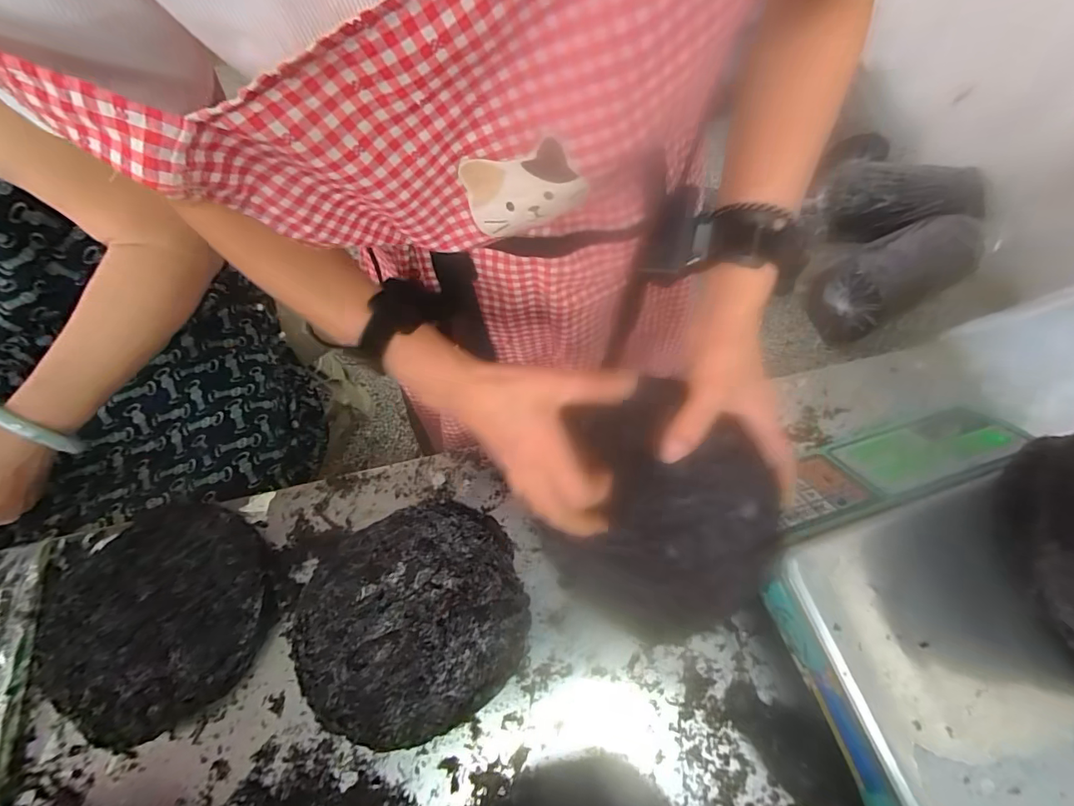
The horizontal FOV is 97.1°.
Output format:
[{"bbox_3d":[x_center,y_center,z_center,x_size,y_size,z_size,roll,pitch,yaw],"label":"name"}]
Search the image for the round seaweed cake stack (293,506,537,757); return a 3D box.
[{"bbox_3d":[-0.119,0.207,0.462,0.207,0.036,0.194,0,65,0],"label":"round seaweed cake stack"}]

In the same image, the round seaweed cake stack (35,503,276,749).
[{"bbox_3d":[-0.367,0.204,0.465,0.200,0.028,0.201,0,65,0],"label":"round seaweed cake stack"}]

